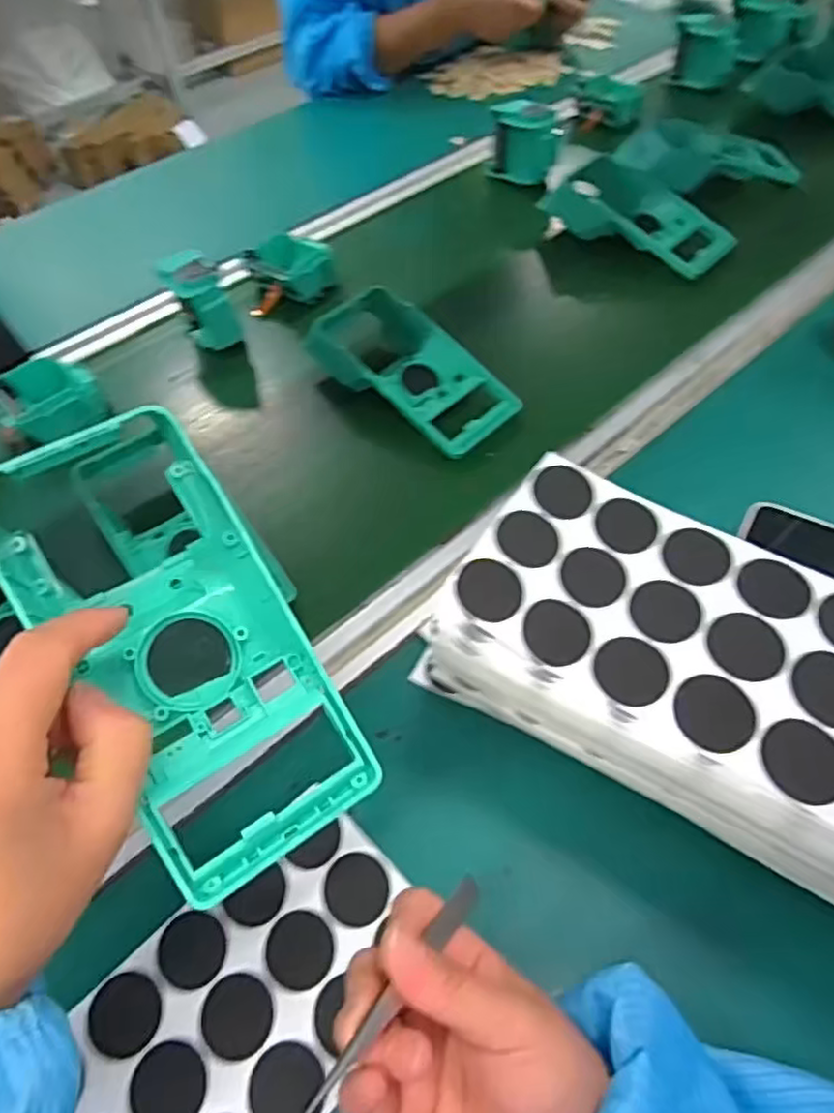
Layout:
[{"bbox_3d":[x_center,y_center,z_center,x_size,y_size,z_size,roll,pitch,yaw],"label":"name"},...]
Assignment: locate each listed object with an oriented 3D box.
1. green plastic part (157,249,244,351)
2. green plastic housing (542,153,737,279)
[{"bbox_3d":[-0.199,-0.234,0.621,0.057,0.064,0.056,-17,54,-8],"label":"green plastic part"},{"bbox_3d":[0.228,-0.349,0.700,0.093,0.051,0.189,-40,60,-22],"label":"green plastic housing"}]

